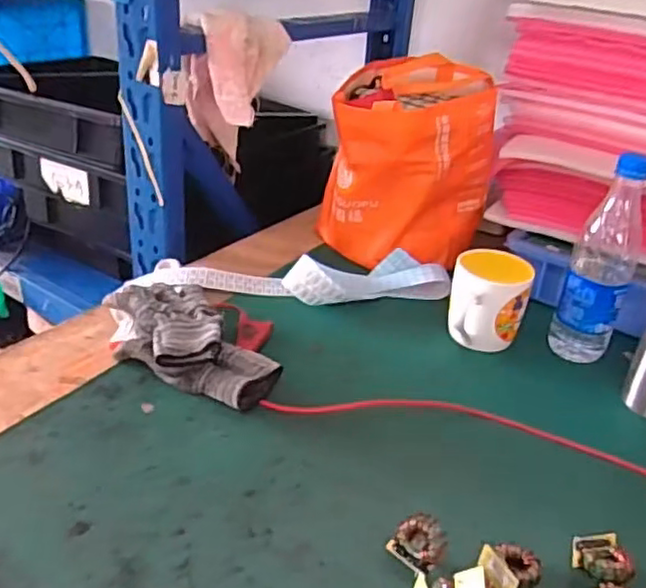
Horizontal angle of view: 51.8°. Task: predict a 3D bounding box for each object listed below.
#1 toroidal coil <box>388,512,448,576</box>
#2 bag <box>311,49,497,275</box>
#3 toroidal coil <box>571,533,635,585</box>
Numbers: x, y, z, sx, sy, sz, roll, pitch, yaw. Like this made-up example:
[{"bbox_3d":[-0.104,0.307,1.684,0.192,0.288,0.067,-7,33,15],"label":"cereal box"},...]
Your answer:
[{"bbox_3d":[0.071,0.181,0.485,0.031,0.029,0.037,-22,40,-38],"label":"toroidal coil"},{"bbox_3d":[0.118,-0.182,0.902,0.208,0.220,0.220,9,30,7],"label":"bag"},{"bbox_3d":[0.206,0.194,0.492,0.036,0.022,0.042,11,31,10],"label":"toroidal coil"}]

